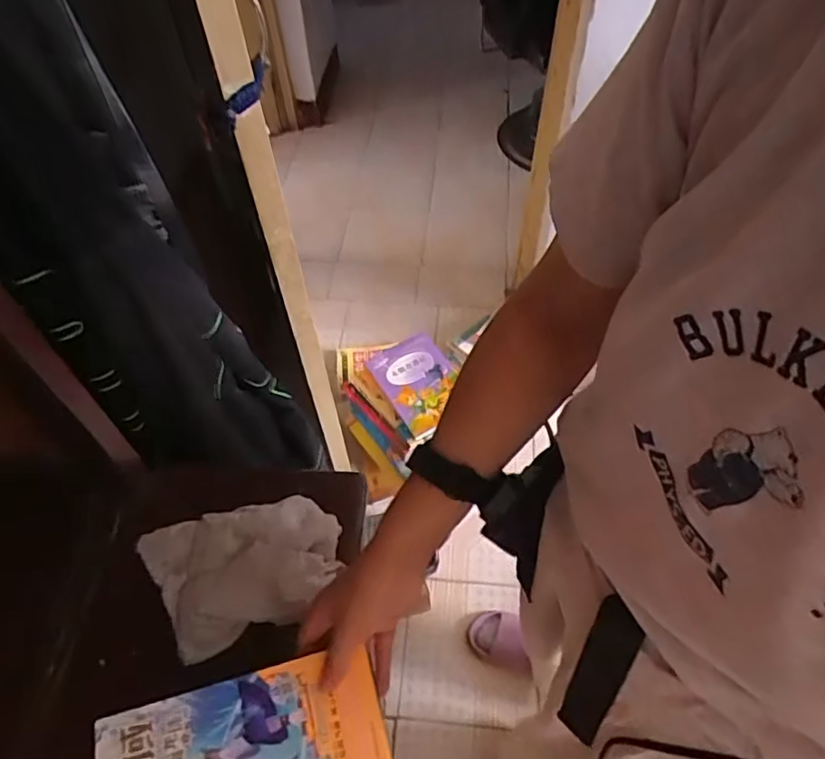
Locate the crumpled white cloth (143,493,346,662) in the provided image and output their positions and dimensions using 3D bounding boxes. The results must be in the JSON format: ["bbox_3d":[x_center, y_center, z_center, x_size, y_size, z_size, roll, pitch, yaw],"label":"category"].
[{"bbox_3d":[-0.170,0.183,0.602,0.189,0.033,0.136,-18,55,-11],"label":"crumpled white cloth"}]

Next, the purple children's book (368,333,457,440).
[{"bbox_3d":[0.014,0.001,1.332,0.155,0.028,0.219,-30,58,-8],"label":"purple children's book"}]

